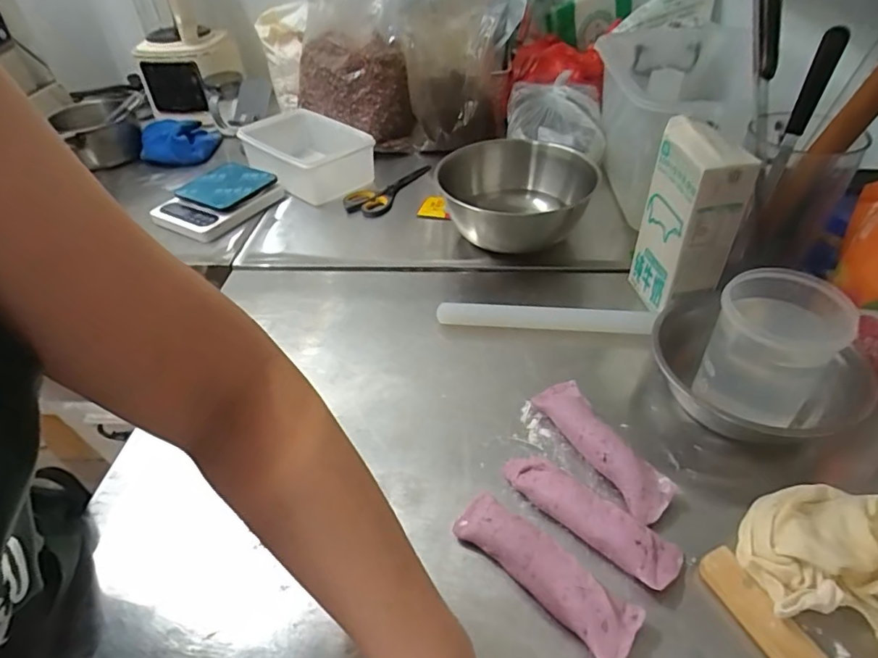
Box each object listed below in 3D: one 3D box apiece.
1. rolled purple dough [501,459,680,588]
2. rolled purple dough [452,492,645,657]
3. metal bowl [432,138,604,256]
[{"bbox_3d":[0.120,0.151,0.437,0.154,0.030,0.040,28,52,32],"label":"rolled purple dough"},{"bbox_3d":[0.079,0.186,0.409,0.153,0.028,0.044,31,54,34],"label":"rolled purple dough"},{"bbox_3d":[0.109,-0.185,0.758,0.204,0.099,0.214,-4,42,3],"label":"metal bowl"}]

